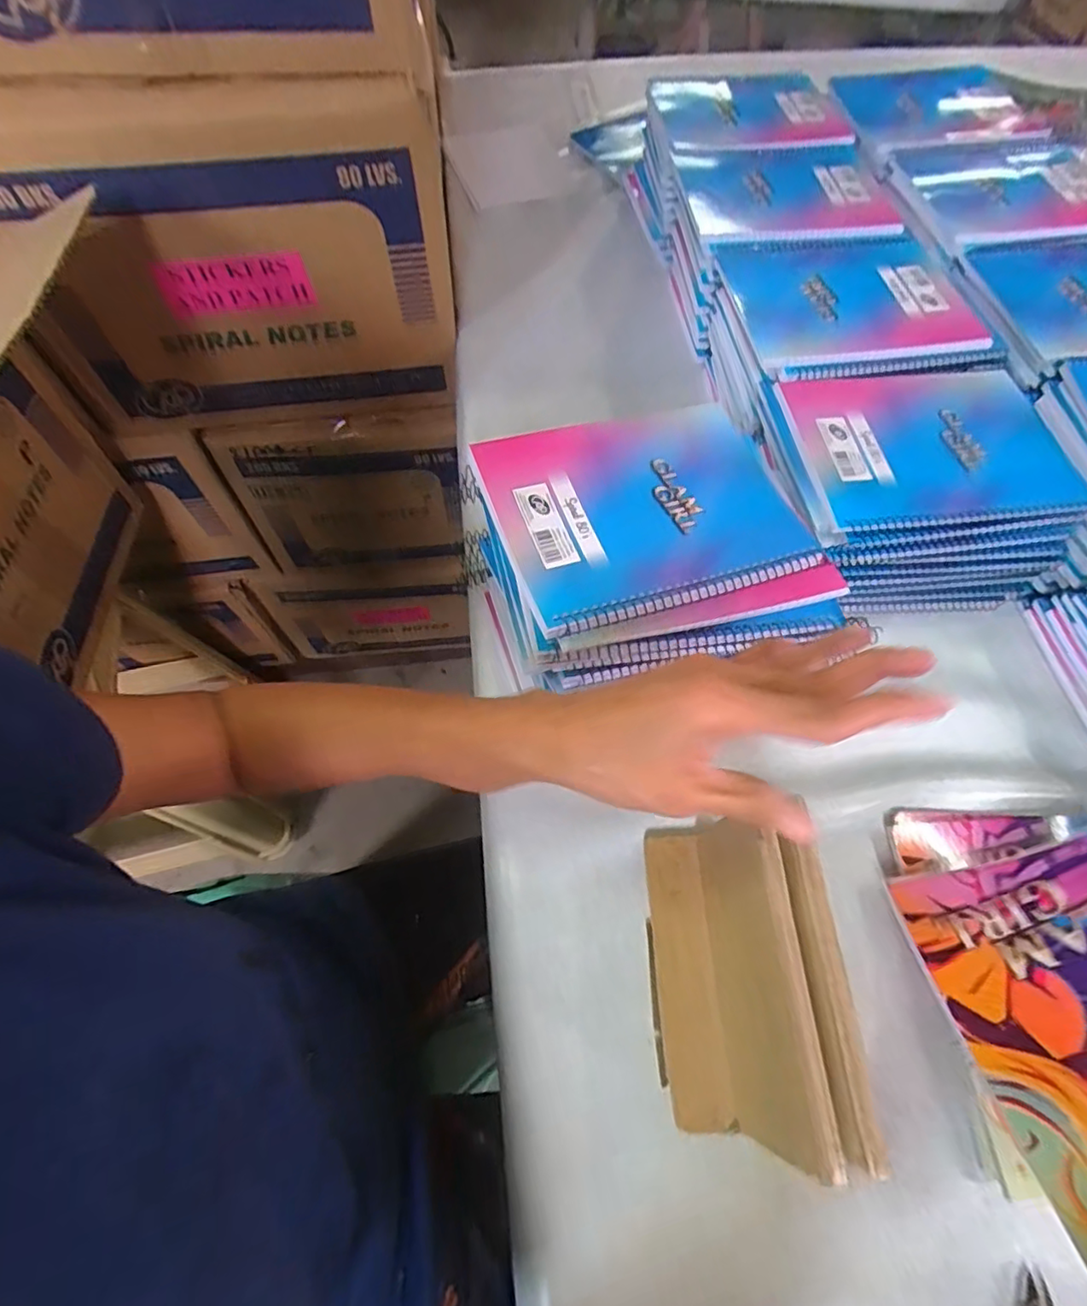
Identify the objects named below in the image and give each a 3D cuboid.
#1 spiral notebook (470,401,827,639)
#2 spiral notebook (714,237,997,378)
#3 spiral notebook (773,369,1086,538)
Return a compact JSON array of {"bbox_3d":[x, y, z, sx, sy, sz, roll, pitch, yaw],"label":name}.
[{"bbox_3d":[0.065,-0.096,0.388,0.189,0.011,0.144,-17,68,-14],"label":"spiral notebook"},{"bbox_3d":[0.263,-0.306,0.511,0.193,0.011,0.175,-10,64,-7],"label":"spiral notebook"},{"bbox_3d":[0.293,-0.159,0.453,0.200,0.013,0.149,-7,63,-5],"label":"spiral notebook"}]

